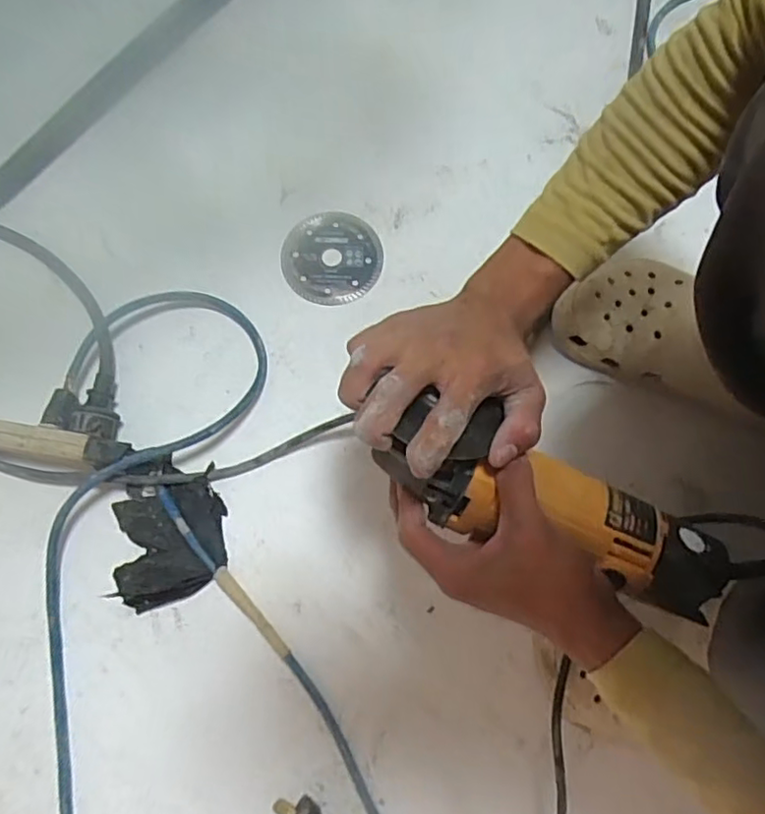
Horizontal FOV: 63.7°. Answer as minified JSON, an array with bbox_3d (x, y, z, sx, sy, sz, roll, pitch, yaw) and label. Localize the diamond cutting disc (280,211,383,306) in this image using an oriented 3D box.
[{"bbox_3d":[-0.050,-0.147,0.607,0.097,0.008,0.095,0,75,-2],"label":"diamond cutting disc"}]

